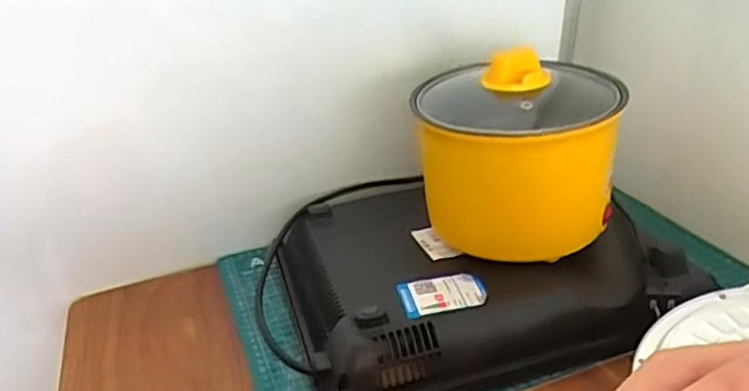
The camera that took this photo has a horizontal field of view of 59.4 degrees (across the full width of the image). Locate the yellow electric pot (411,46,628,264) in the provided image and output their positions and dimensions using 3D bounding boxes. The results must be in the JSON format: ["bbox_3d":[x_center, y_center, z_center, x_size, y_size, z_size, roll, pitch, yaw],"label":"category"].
[{"bbox_3d":[0.117,-0.028,0.544,0.158,0.156,0.132,-2,24,8],"label":"yellow electric pot"}]

